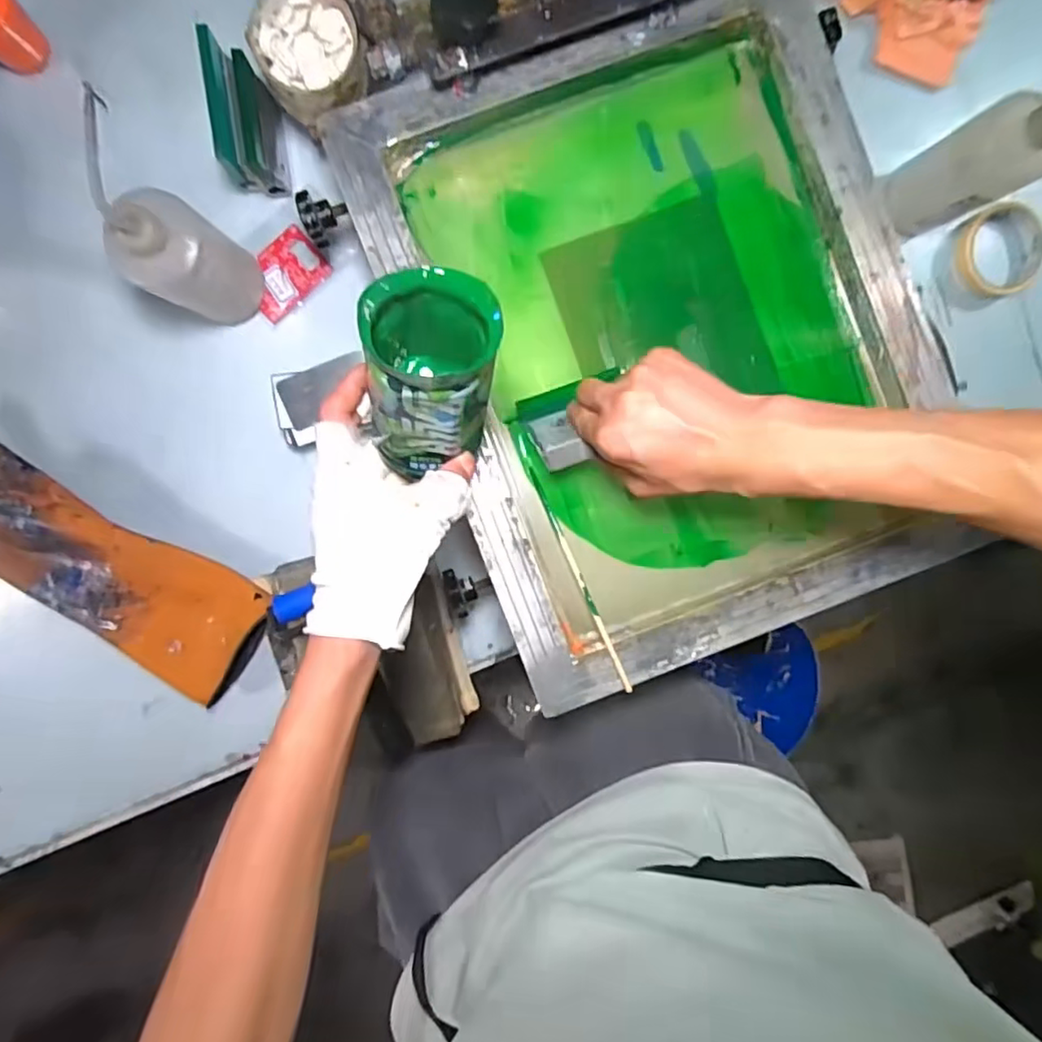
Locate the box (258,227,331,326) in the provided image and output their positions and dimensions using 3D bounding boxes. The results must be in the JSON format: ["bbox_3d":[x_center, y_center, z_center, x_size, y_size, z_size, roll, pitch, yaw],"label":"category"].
[{"bbox_3d":[-0.229,-0.238,0.598,0.080,0.011,0.051,-43,98,1],"label":"box"}]

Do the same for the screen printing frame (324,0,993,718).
[{"bbox_3d":[0.117,-0.141,0.493,0.394,0.059,0.486,-21,89,-1],"label":"screen printing frame"}]

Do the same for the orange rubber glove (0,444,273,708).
[{"bbox_3d":[-0.410,0.040,0.577,0.341,0.075,0.126,33,92,-7],"label":"orange rubber glove"}]

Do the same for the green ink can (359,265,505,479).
[{"bbox_3d":[-0.053,-0.081,0.363,0.071,0.120,0.076,9,67,-6],"label":"green ink can"}]

